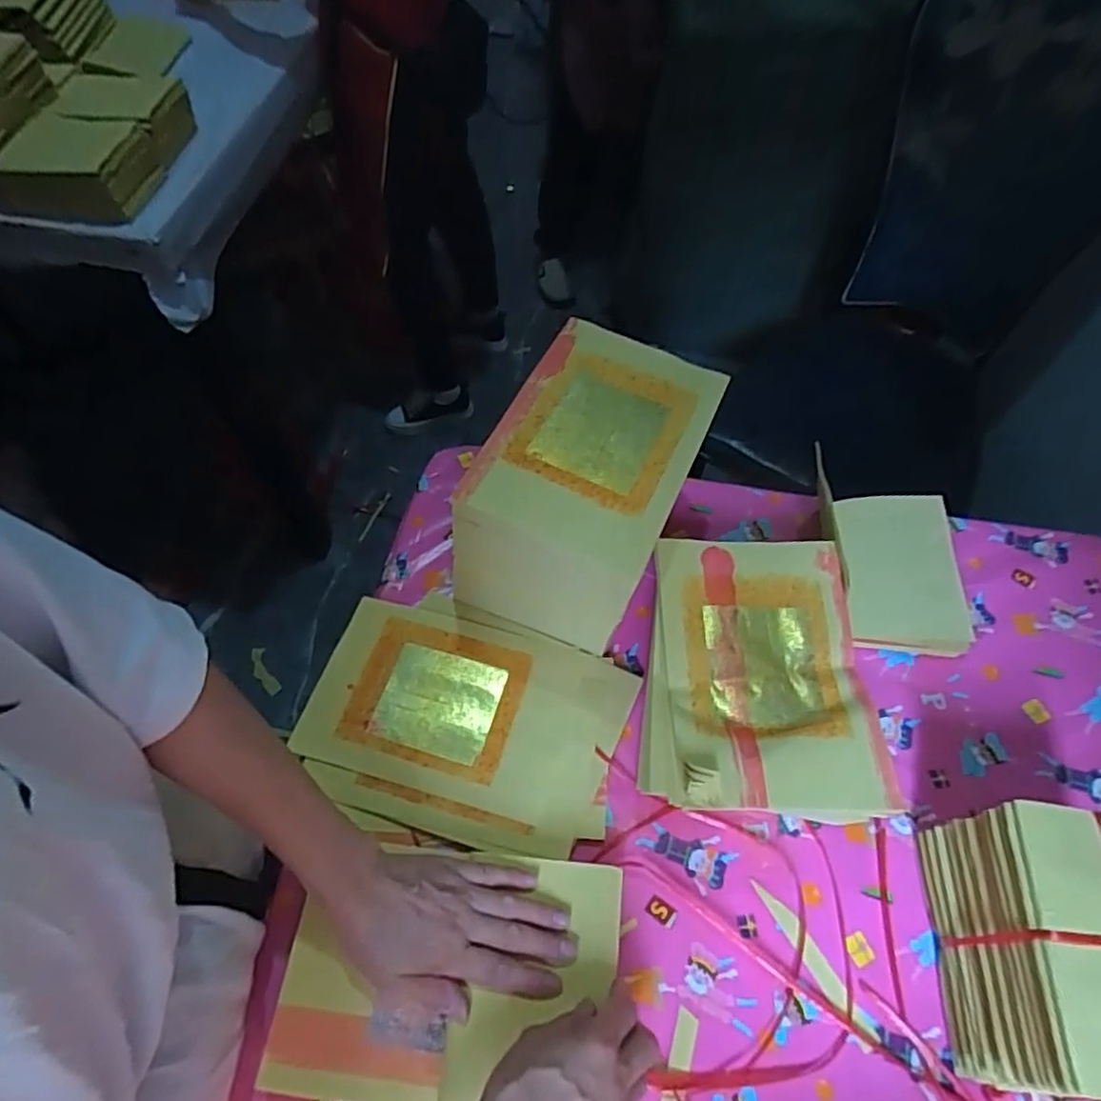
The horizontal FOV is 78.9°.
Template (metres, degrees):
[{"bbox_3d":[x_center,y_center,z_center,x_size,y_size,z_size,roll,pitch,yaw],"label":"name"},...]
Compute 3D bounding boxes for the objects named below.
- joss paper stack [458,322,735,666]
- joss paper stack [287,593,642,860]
[{"bbox_3d":[0.034,-0.052,0.625,0.166,0.174,0.232,22,62,13],"label":"joss paper stack"},{"bbox_3d":[-0.077,0.150,0.601,0.272,0.014,0.194,15,60,9],"label":"joss paper stack"}]

